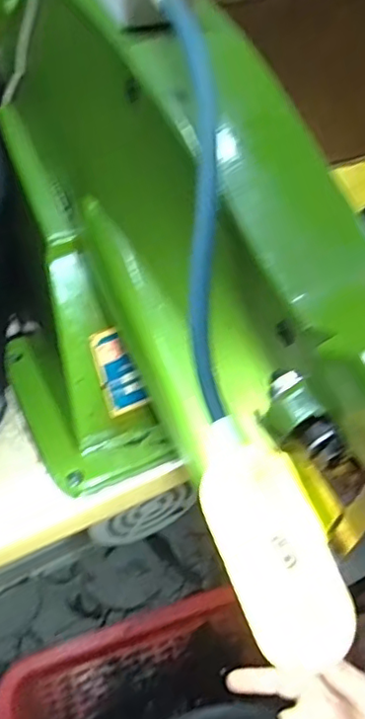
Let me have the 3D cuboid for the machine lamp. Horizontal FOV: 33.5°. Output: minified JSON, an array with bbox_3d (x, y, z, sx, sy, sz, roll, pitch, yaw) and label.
[{"bbox_3d":[0.031,0.064,0.216,0.035,0.013,0.085,-20,79,-20],"label":"machine lamp"}]

